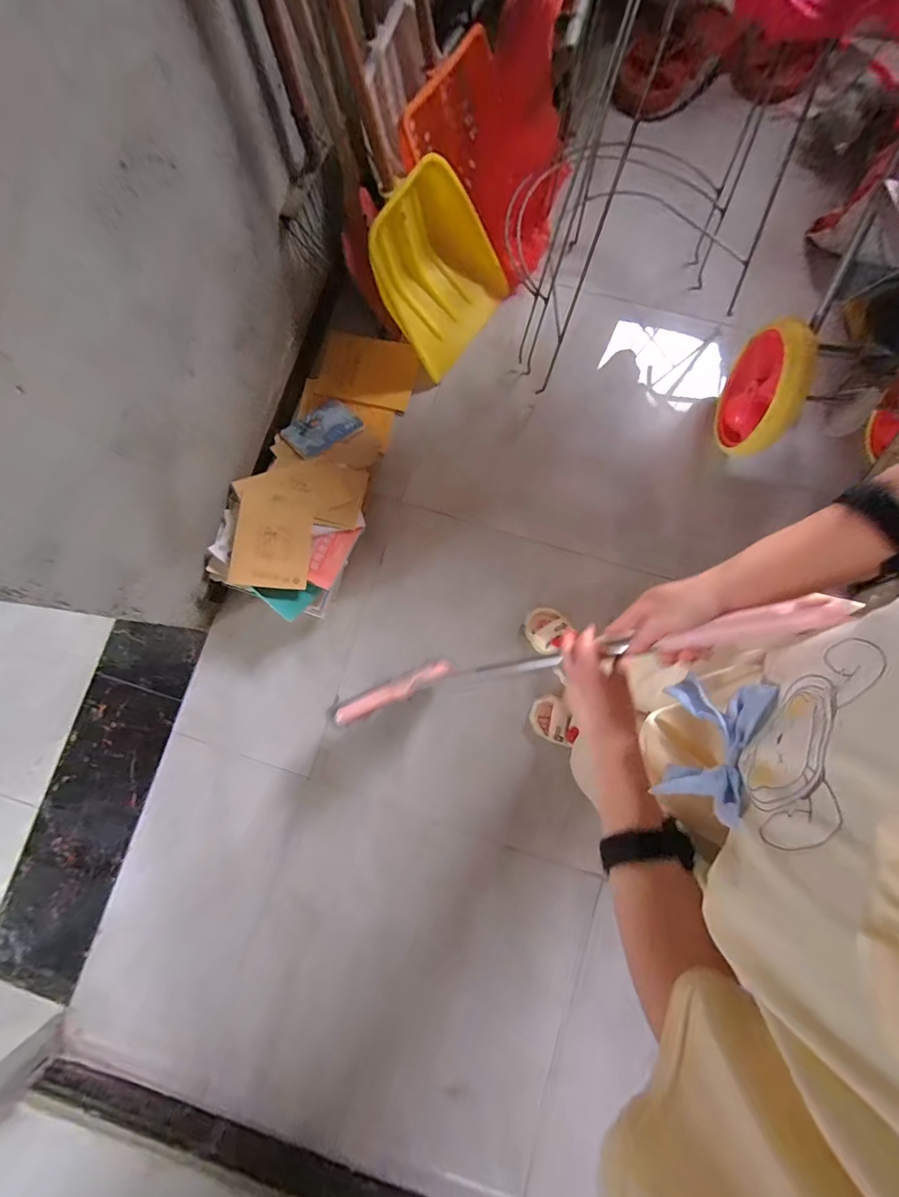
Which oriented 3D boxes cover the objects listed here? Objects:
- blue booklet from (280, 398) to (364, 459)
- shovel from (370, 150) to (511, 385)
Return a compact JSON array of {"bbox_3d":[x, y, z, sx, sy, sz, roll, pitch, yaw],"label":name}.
[{"bbox_3d":[-0.359,-0.481,1.283,0.198,0.010,0.145,-42,72,-16],"label":"blue booklet"},{"bbox_3d":[-0.037,-0.888,1.239,0.357,0.403,0.081,-48,46,0],"label":"shovel"}]

